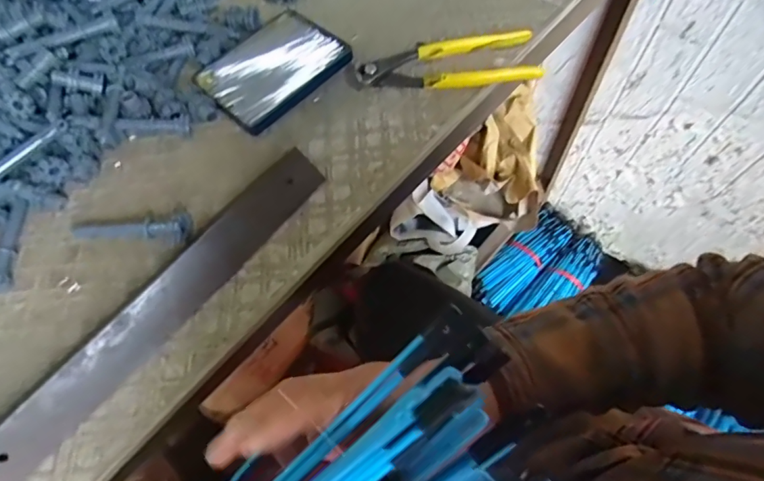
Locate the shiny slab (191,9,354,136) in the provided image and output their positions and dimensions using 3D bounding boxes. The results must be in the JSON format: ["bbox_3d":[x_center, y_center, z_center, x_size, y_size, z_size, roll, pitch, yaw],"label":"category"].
[{"bbox_3d":[-0.105,-0.167,0.443,0.109,0.013,0.129,39,71,20],"label":"shiny slab"}]

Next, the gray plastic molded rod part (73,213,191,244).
[{"bbox_3d":[-0.200,-0.011,0.367,0.096,0.018,0.024,1,63,4],"label":"gray plastic molded rod part"}]

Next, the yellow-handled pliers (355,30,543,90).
[{"bbox_3d":[0.060,-0.164,0.428,0.158,0.018,0.061,1,63,4],"label":"yellow-handled pliers"}]

